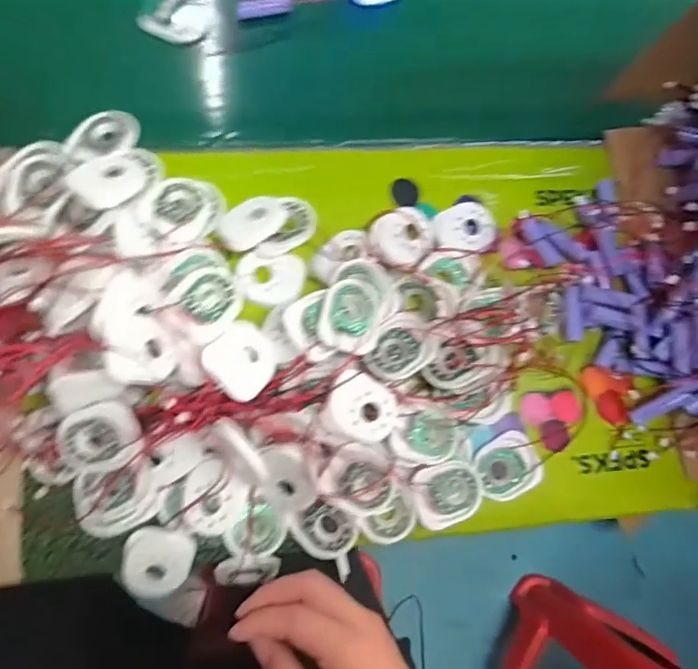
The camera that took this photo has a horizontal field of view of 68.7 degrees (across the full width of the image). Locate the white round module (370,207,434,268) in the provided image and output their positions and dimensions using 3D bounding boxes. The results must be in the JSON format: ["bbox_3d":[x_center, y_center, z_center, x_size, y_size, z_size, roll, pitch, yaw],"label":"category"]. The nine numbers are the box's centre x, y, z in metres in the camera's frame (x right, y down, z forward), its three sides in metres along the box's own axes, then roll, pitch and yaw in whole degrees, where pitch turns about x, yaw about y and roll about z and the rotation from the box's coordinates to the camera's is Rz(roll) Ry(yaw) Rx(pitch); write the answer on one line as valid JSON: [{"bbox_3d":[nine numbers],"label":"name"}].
[{"bbox_3d":[0.047,-0.083,0.436,0.057,0.012,0.048,-20,83,-10],"label":"white round module"}]

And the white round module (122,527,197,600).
[{"bbox_3d":[-0.144,0.172,0.384,0.050,0.009,0.051,14,78,-5],"label":"white round module"}]

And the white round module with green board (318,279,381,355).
[{"bbox_3d":[0.001,-0.013,0.400,0.046,0.012,0.055,23,71,-17],"label":"white round module with green board"}]

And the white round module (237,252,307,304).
[{"bbox_3d":[-0.064,-0.047,0.427,0.054,0.006,0.042,2,80,-7],"label":"white round module"}]

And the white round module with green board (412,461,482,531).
[{"bbox_3d":[0.079,0.125,0.406,0.055,0.016,0.044,-14,82,-10],"label":"white round module with green board"}]

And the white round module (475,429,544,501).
[{"bbox_3d":[0.132,0.109,0.422,0.055,0.007,0.049,-23,83,-11],"label":"white round module"}]

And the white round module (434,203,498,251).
[{"bbox_3d":[0.104,-0.094,0.447,0.056,0.017,0.045,-20,83,-10],"label":"white round module"}]

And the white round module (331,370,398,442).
[{"bbox_3d":[0.012,0.055,0.393,0.056,0.015,0.045,26,78,-2],"label":"white round module"}]

